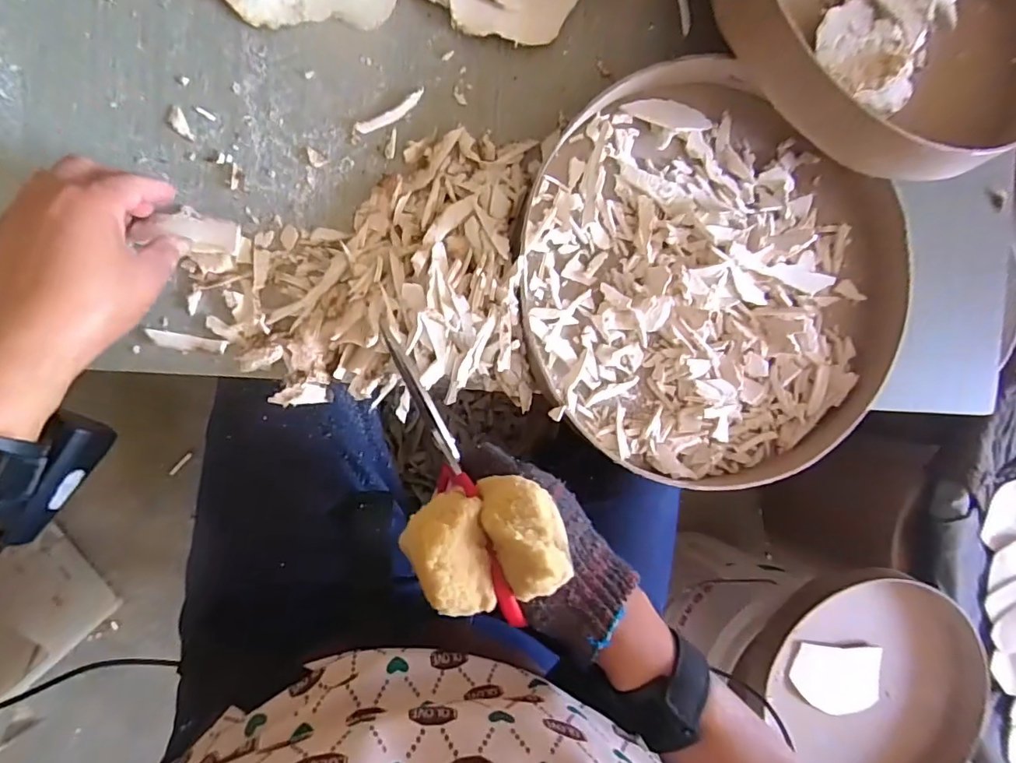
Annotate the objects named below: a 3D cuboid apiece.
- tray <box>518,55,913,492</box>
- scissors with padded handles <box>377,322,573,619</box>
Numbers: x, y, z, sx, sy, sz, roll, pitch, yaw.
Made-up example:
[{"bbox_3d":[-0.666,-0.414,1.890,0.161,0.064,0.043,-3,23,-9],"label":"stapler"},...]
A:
[{"bbox_3d":[0.156,-0.074,0.391,0.297,0.036,0.283,0,91,-9],"label":"tray"},{"bbox_3d":[-0.033,0.057,0.277,0.072,0.069,0.159,-40,97,-7],"label":"scissors with padded handles"}]

